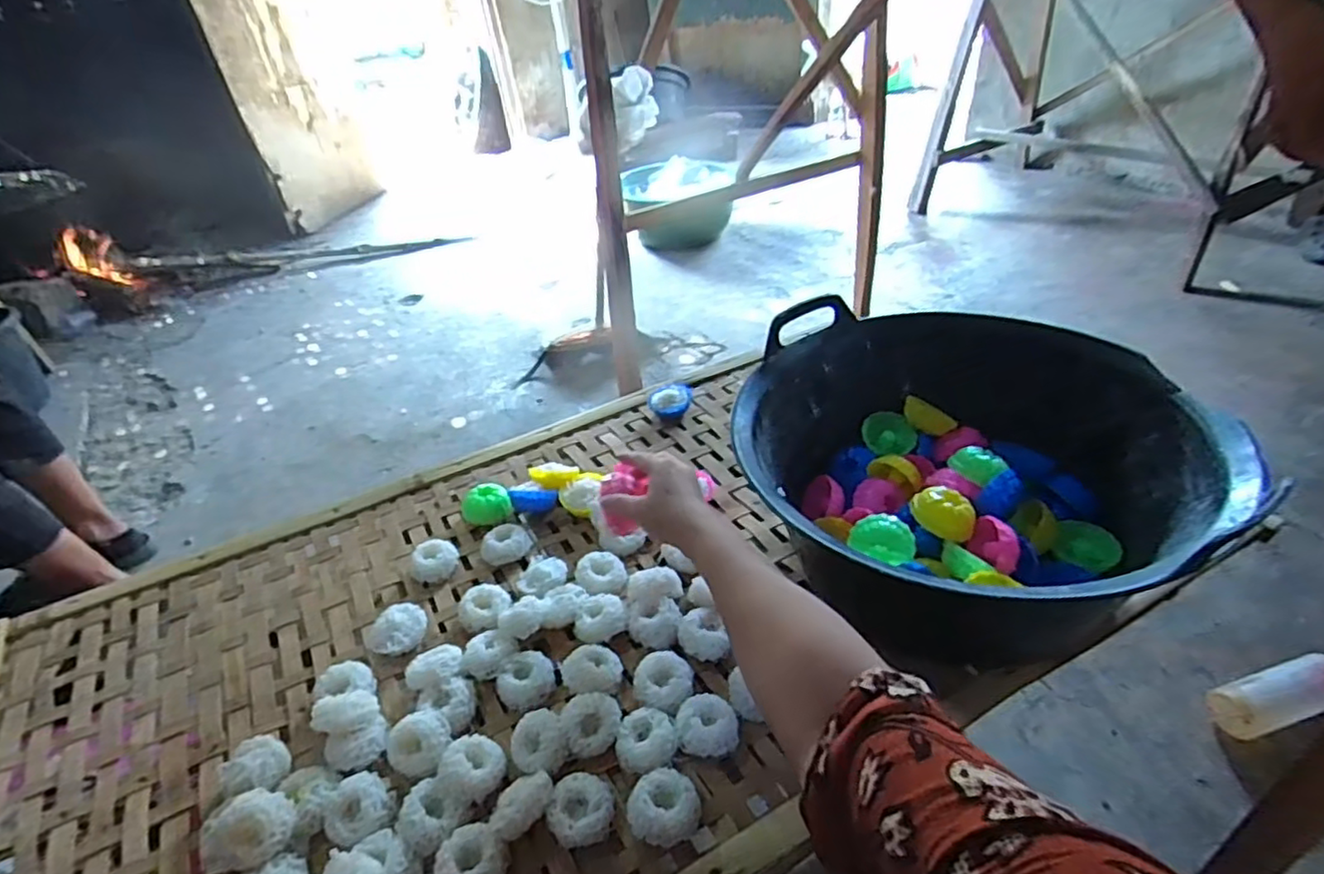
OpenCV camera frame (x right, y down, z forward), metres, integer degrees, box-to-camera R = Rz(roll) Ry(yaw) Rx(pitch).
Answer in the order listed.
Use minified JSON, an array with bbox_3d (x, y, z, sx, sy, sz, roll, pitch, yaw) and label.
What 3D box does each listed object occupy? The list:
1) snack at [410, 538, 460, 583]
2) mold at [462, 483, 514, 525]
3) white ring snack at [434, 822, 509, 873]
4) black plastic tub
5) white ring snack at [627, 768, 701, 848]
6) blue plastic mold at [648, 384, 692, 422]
[{"bbox_3d":[-0.255,0.140,0.743,0.052,0.028,0.048,-22,40,-20],"label":"snack"},{"bbox_3d":[-0.215,0.084,0.810,0.054,0.032,0.052,-21,39,-18],"label":"mold"},{"bbox_3d":[-0.141,0.314,0.487,0.045,0.024,0.050,20,45,31],"label":"white ring snack"},{"bbox_3d":[0.276,0.043,0.654,0.392,0.187,0.409,-4,37,3],"label":"black plastic tub"},{"bbox_3d":[0.002,0.287,0.510,0.053,0.029,0.049,-4,37,3],"label":"white ring snack"},{"bbox_3d":[0.013,-0.051,0.980,0.062,0.036,0.066,-4,37,4],"label":"blue plastic mold"}]

